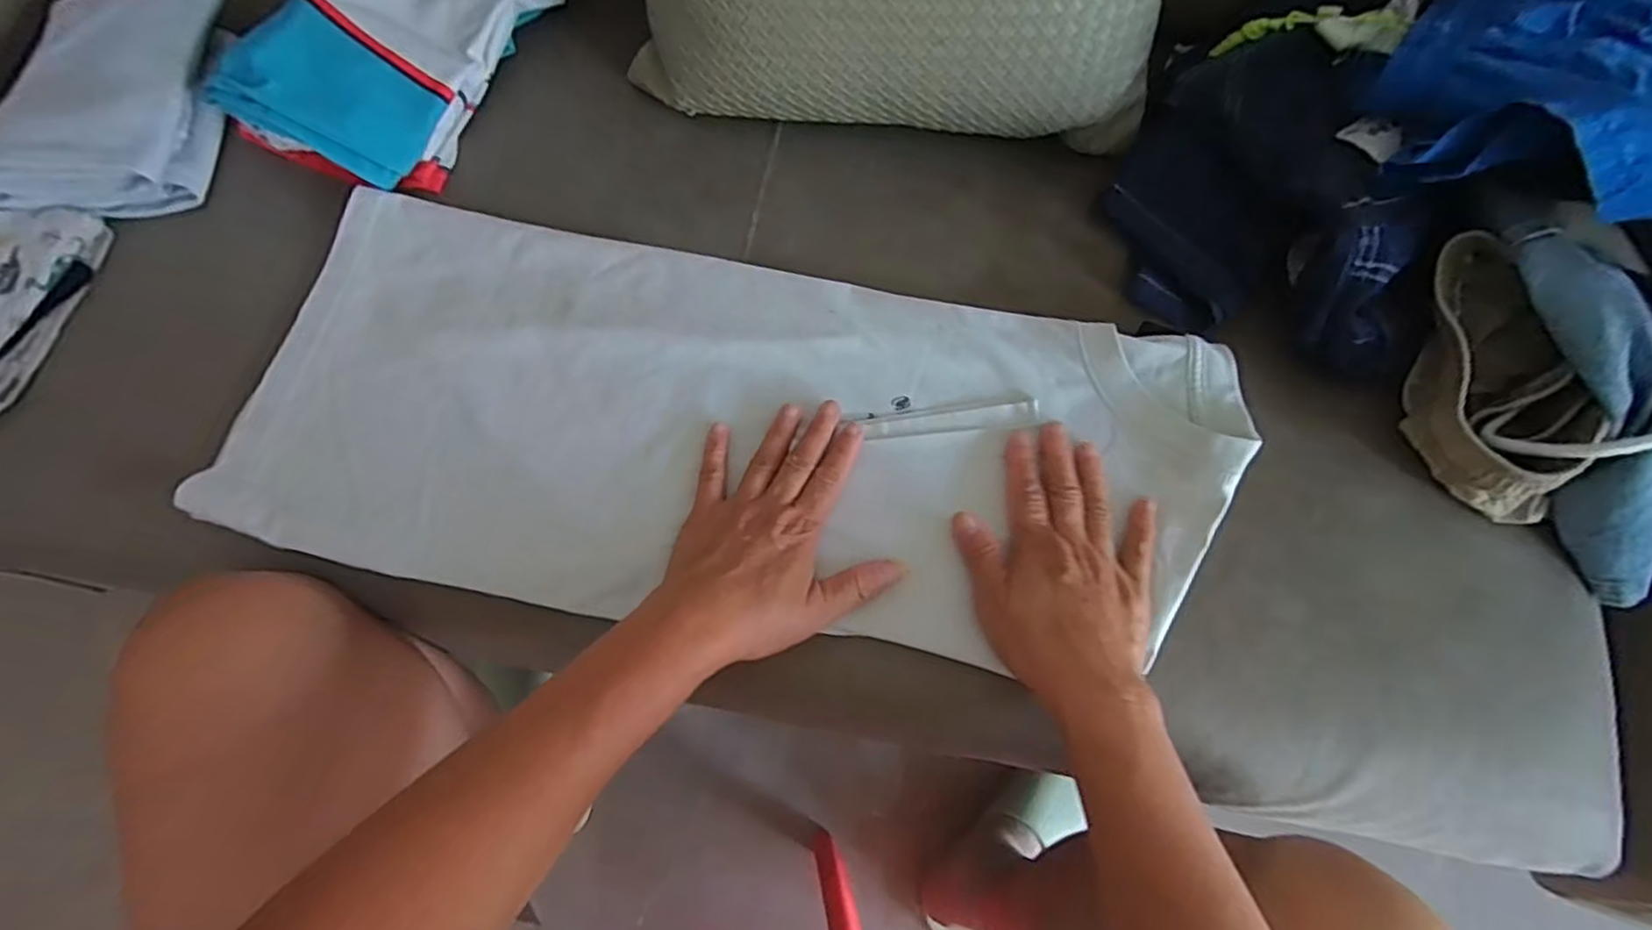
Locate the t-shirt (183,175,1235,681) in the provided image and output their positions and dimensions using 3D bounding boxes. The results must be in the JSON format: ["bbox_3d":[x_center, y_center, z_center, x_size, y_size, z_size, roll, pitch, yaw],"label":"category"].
[{"bbox_3d":[-0.058,-0.032,0.438,0.595,0.026,0.254,5,73,3],"label":"t-shirt"}]

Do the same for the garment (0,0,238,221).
[{"bbox_3d":[-0.491,-0.263,0.488,0.108,0.048,0.196,-4,73,-1],"label":"garment"}]

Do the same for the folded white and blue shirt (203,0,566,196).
[{"bbox_3d":[-0.303,-0.318,0.509,0.120,0.067,0.243,24,74,8],"label":"folded white and blue shirt"}]

